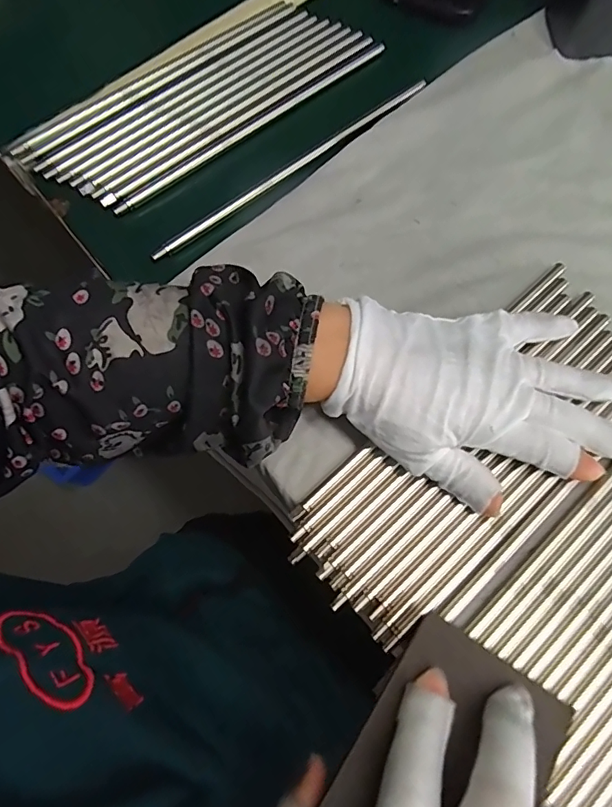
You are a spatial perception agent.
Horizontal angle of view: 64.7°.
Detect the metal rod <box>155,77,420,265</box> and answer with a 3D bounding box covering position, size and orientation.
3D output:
[{"bbox_3d":[-0.007,-0.160,0.322,0.225,0.004,0.009,-36,77,-12],"label":"metal rod"}]

